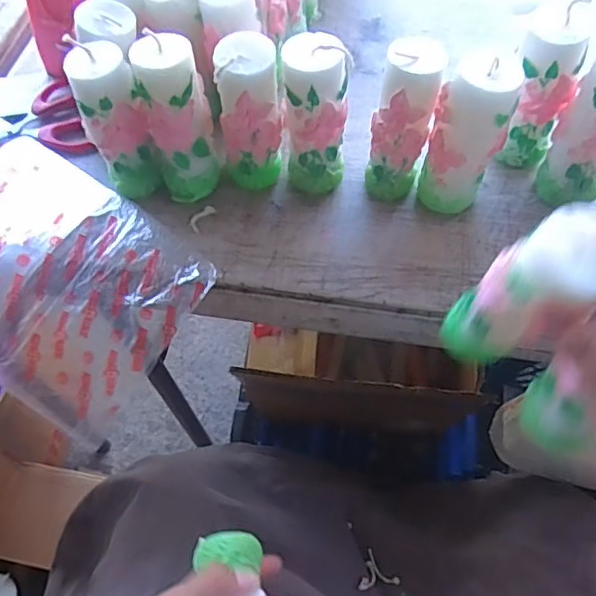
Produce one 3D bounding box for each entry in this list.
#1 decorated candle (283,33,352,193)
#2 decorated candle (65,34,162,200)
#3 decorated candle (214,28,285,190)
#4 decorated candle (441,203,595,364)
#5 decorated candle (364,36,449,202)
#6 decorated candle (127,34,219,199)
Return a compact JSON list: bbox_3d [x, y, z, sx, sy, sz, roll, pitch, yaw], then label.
[{"bbox_3d":[0.013,-0.115,0.384,0.039,0.109,0.034,0,58,3],"label":"decorated candle"},{"bbox_3d":[-0.121,-0.119,0.390,0.042,0.106,0.040,-21,59,-10],"label":"decorated candle"},{"bbox_3d":[-0.031,-0.116,0.384,0.040,0.110,0.033,-8,58,-2],"label":"decorated candle"},{"bbox_3d":[0.102,0.002,0.273,0.034,0.110,0.032,15,58,-7],"label":"decorated candle"},{"bbox_3d":[0.069,-0.109,0.379,0.033,0.108,0.038,24,62,17],"label":"decorated candle"},{"bbox_3d":[-0.079,-0.115,0.386,0.039,0.109,0.034,-12,58,-4],"label":"decorated candle"}]

